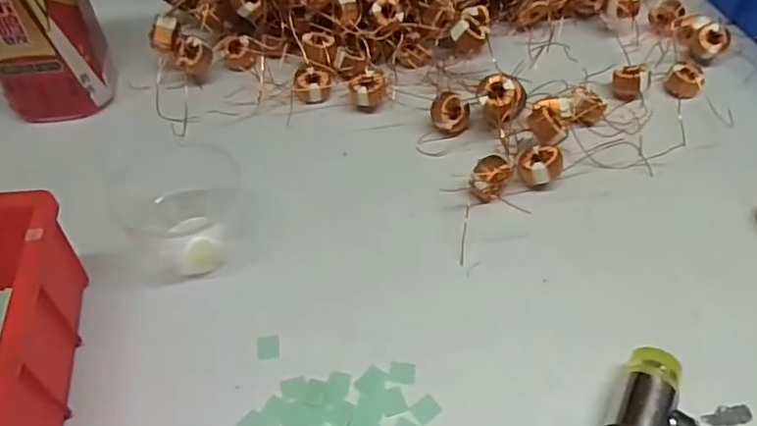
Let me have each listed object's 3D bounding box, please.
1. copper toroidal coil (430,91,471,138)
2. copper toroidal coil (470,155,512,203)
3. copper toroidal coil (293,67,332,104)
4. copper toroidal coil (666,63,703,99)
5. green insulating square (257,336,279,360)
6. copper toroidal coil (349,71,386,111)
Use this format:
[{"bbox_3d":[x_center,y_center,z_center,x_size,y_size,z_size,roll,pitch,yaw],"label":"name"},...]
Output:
[{"bbox_3d":[0.047,-0.063,0.369,0.025,0.028,0.009,-18,12,-11],"label":"copper toroidal coil"},{"bbox_3d":[0.064,-0.019,0.330,0.019,0.020,0.022,21,52,17],"label":"copper toroidal coil"},{"bbox_3d":[-0.046,-0.089,0.404,0.024,0.017,0.019,7,49,6],"label":"copper toroidal coil"},{"bbox_3d":[0.220,-0.095,0.412,0.023,0.019,0.016,19,51,15],"label":"copper toroidal coil"},{"bbox_3d":[-0.052,0.063,0.271,0.010,0.004,0.012,-7,49,-7],"label":"green insulating square"},{"bbox_3d":[-0.007,-0.080,0.385,0.024,0.022,0.020,0,49,-1],"label":"copper toroidal coil"}]

